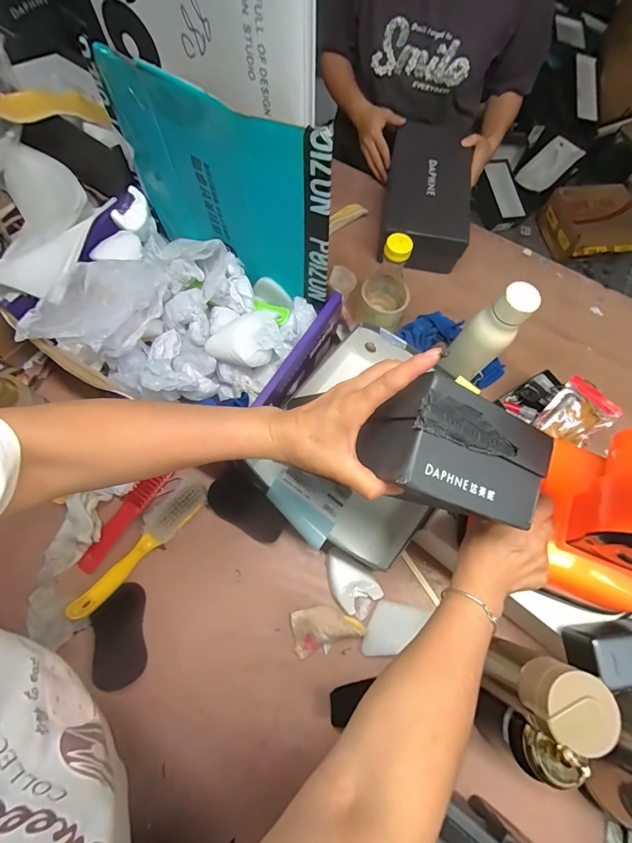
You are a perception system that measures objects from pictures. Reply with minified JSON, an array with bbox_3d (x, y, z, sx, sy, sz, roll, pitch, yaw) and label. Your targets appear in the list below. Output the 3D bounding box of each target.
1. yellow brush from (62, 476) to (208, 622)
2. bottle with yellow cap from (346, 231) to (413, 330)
[{"bbox_3d":[-0.254,0.176,0.549,0.050,0.036,0.226,41,73,11],"label":"yellow brush"},{"bbox_3d":[0.114,-0.235,0.662,0.101,0.196,0.116,16,70,3],"label":"bottle with yellow cap"}]

